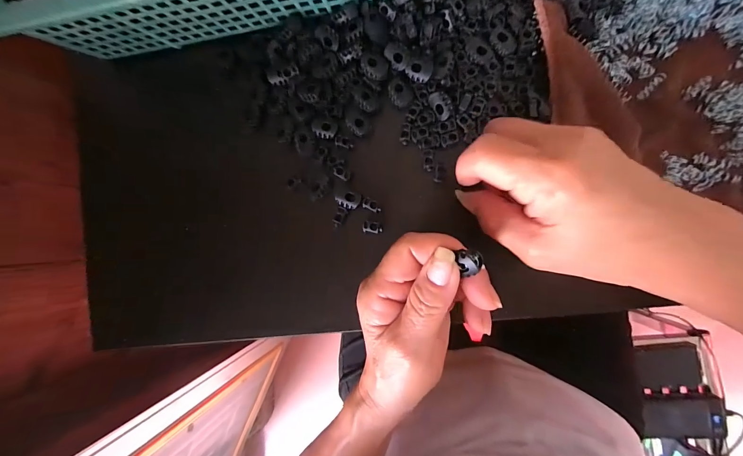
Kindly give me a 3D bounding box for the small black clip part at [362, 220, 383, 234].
[{"bbox_3d":[0.001,0.000,0.257,0.016,0.004,0.009,8,91,9],"label":"small black clip part"}]

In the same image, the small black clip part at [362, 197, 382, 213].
[{"bbox_3d":[0.000,-0.018,0.257,0.015,0.004,0.008,23,93,9],"label":"small black clip part"}]

